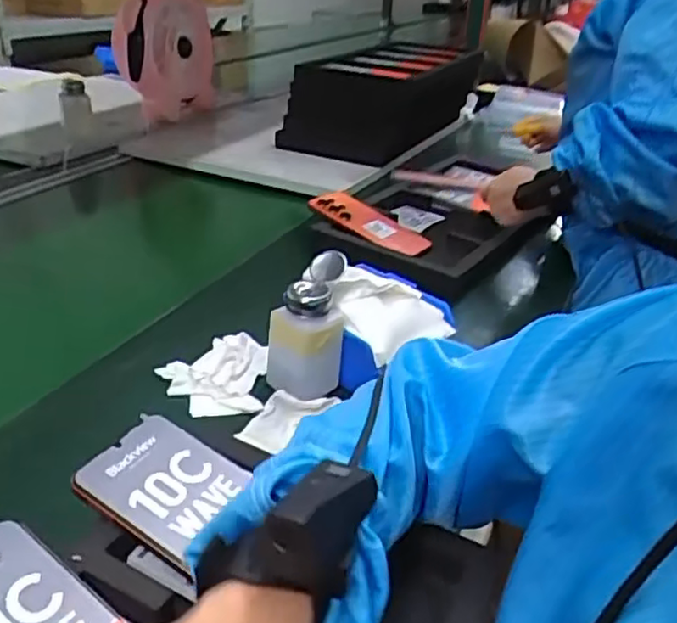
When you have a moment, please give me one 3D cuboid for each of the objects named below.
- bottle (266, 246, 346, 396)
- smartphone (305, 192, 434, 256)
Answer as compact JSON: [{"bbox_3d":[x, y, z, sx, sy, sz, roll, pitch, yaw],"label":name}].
[{"bbox_3d":[-0.028,0.013,0.612,0.065,0.116,0.071,6,28,3],"label":"bottle"},{"bbox_3d":[0.046,-0.122,0.930,0.170,0.014,0.088,29,34,14],"label":"smartphone"}]

